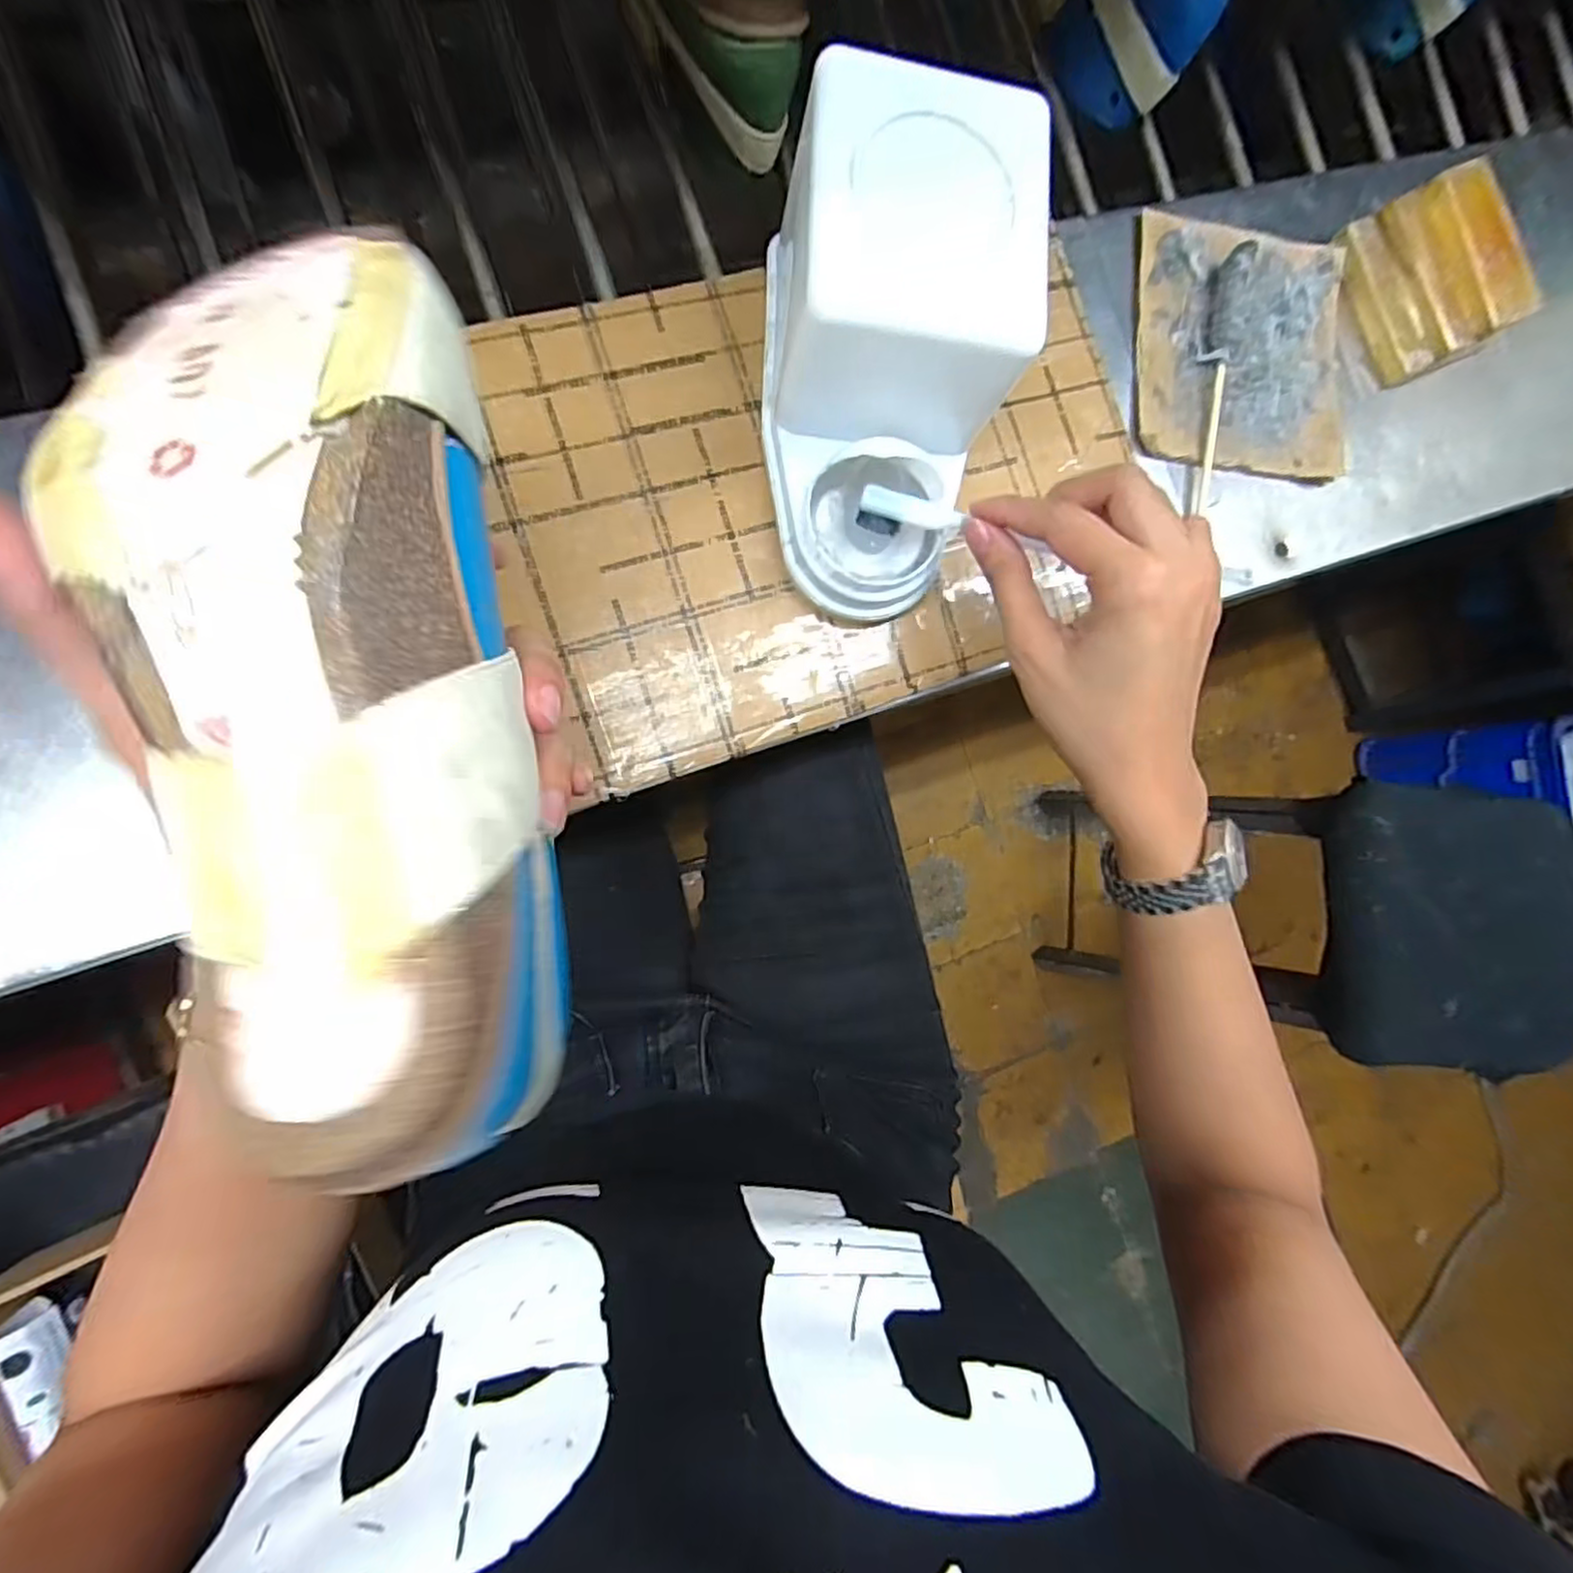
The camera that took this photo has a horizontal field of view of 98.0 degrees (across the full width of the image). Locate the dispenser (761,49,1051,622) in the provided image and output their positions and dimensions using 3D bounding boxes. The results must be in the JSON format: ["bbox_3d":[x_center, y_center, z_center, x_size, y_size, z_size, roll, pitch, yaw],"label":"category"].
[{"bbox_3d":[0.043,-0.180,0.305,0.105,0.103,0.187,3,87,-9],"label":"dispenser"}]

